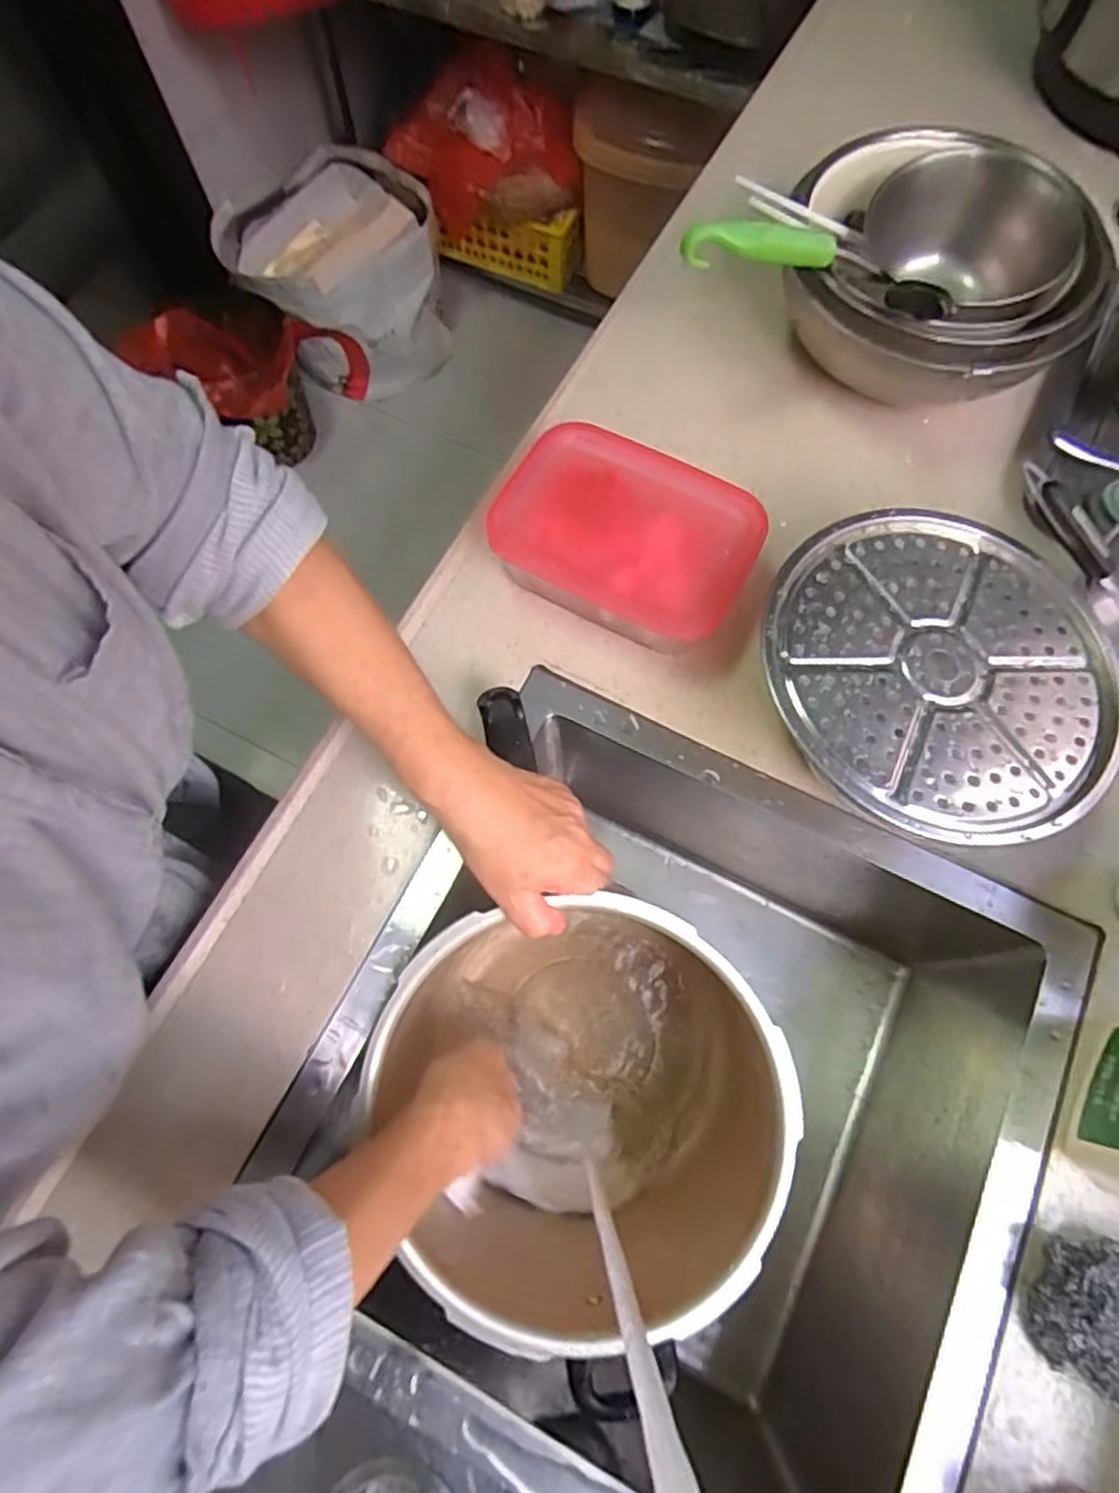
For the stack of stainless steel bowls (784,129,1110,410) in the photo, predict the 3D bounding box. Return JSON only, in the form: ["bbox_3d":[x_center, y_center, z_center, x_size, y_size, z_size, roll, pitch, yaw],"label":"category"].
[{"bbox_3d":[0.285,-0.355,0.558,0.211,0.114,0.224,5,71,3],"label":"stack of stainless steel bowls"}]

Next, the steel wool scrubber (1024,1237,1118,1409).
[{"bbox_3d":[0.287,0.299,0.375,0.064,0.031,0.070,23,73,9],"label":"steel wool scrubber"}]

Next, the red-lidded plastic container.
[{"bbox_3d":[0.046,-0.147,0.526,0.181,0.065,0.134,26,74,10],"label":"red-lidded plastic container"}]

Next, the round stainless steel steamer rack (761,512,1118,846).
[{"bbox_3d":[0.227,-0.050,0.419,0.198,0.025,0.216,-1,71,2],"label":"round stainless steel steamer rack"}]

